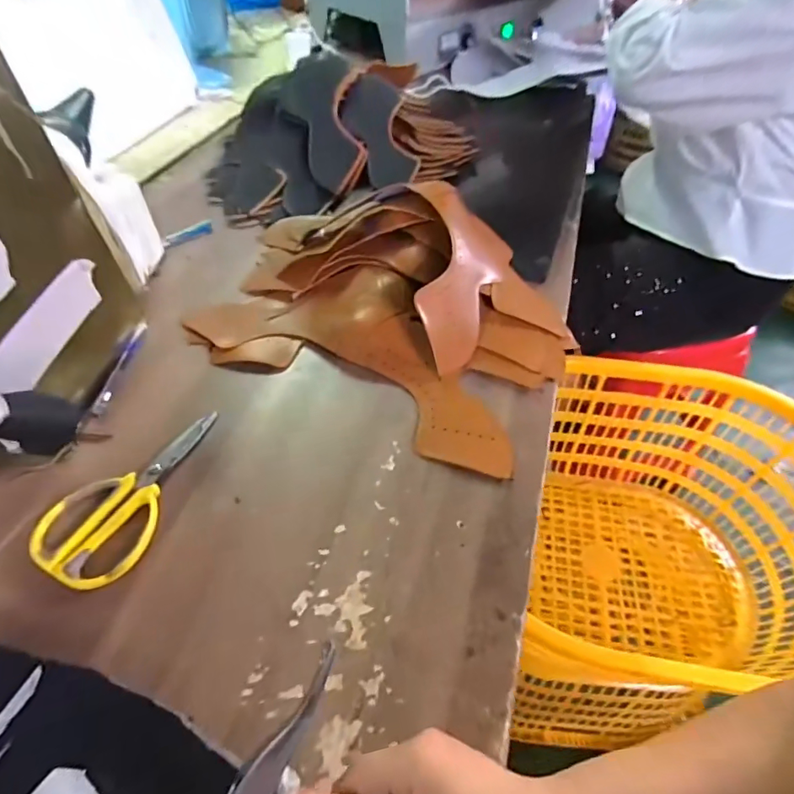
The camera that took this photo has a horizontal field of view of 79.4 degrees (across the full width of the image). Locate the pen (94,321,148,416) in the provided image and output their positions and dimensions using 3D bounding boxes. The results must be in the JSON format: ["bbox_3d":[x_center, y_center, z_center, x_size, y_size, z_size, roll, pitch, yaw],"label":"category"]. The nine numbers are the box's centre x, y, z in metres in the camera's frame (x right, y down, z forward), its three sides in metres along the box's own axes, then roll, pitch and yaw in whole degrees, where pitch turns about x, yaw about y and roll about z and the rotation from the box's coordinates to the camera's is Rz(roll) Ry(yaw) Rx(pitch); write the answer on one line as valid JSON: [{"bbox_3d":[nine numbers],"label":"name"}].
[{"bbox_3d":[-0.304,-0.037,0.531,0.014,0.007,0.135,1,52,3],"label":"pen"}]

